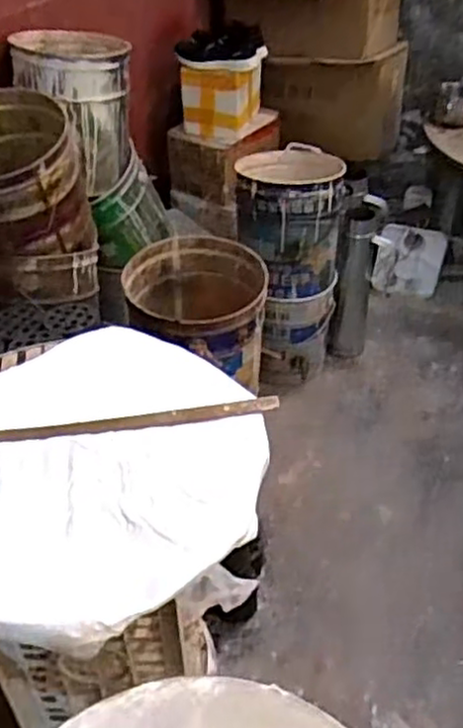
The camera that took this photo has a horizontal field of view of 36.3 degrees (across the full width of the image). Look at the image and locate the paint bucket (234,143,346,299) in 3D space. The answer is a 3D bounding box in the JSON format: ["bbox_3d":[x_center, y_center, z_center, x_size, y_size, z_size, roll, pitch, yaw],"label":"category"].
[{"bbox_3d":[0.150,-0.398,1.904,0.266,0.332,0.305,-4,40,-3],"label":"paint bucket"}]

